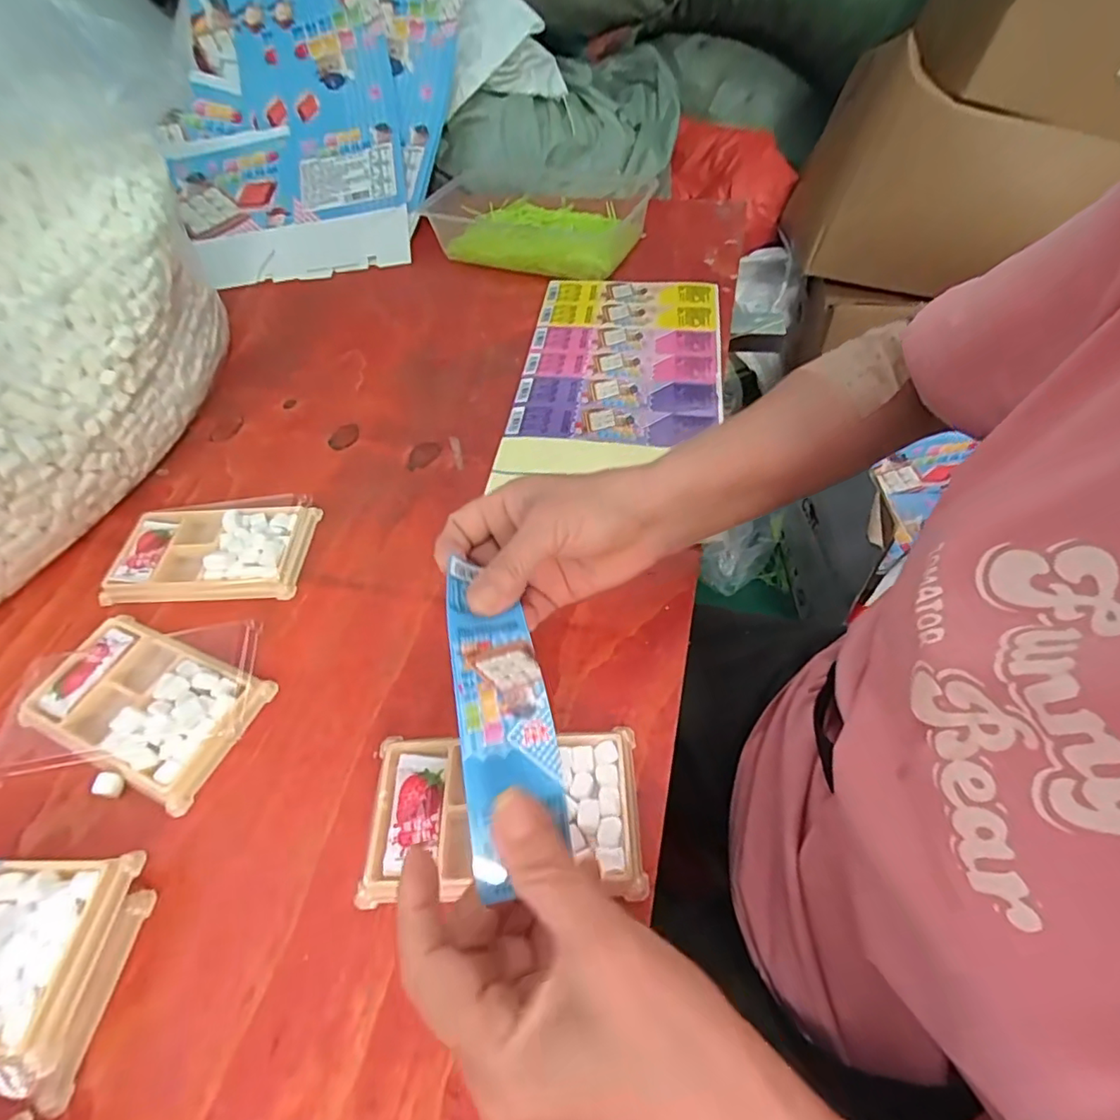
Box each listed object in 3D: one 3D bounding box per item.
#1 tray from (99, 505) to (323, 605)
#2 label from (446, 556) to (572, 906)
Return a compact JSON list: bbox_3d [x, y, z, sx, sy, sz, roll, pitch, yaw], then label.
[{"bbox_3d":[-0.251,-0.007,0.404,0.133,0.017,0.076,-3,54,4],"label":"tray"},{"bbox_3d":[-0.027,0.053,0.245,0.038,0.008,0.142,-5,43,-12],"label":"label"}]

